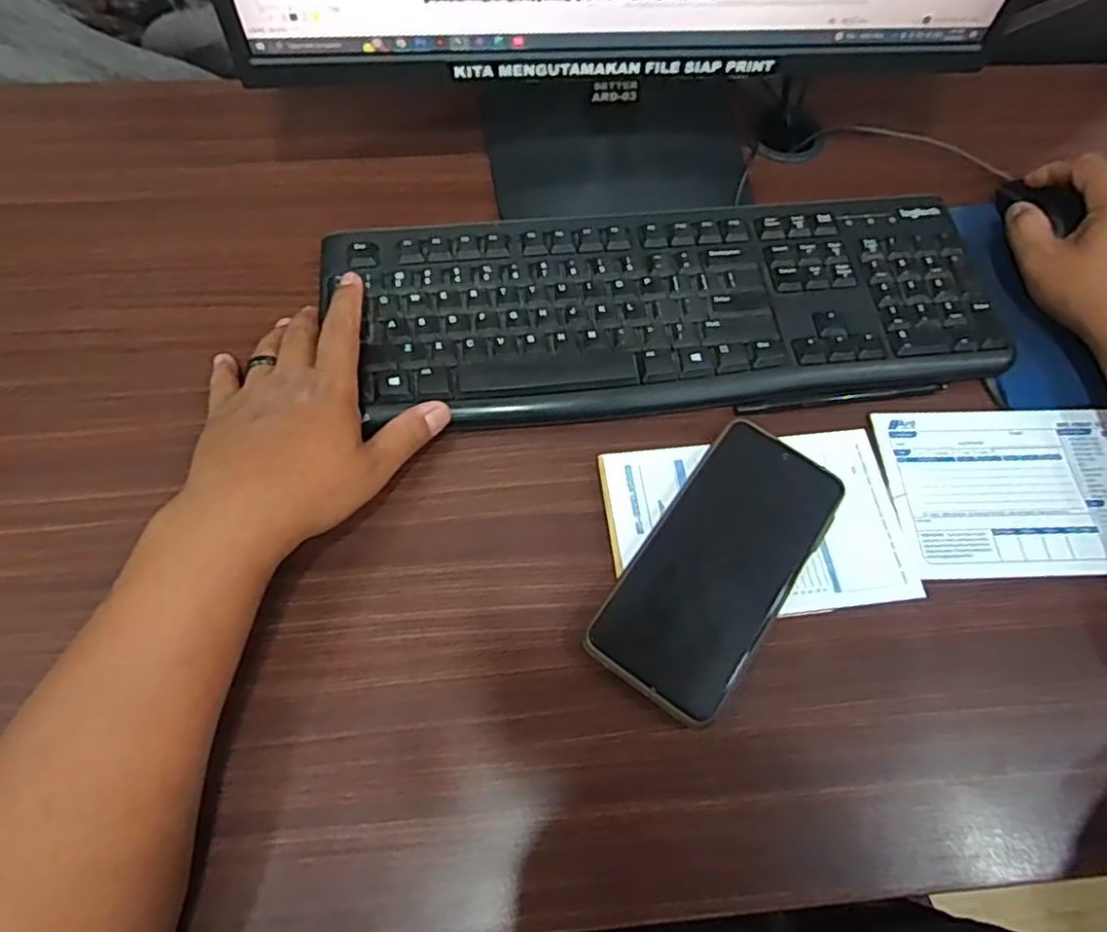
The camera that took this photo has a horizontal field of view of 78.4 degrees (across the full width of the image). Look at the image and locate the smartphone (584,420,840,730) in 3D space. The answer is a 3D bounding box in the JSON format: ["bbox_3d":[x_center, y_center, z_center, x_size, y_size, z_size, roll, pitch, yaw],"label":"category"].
[{"bbox_3d":[0.091,0.051,0.370,0.078,0.005,0.165,34,70,14],"label":"smartphone"}]

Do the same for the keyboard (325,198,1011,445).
[{"bbox_3d":[0.076,-0.108,0.447,0.418,0.015,0.149,-4,64,-4],"label":"keyboard"}]

